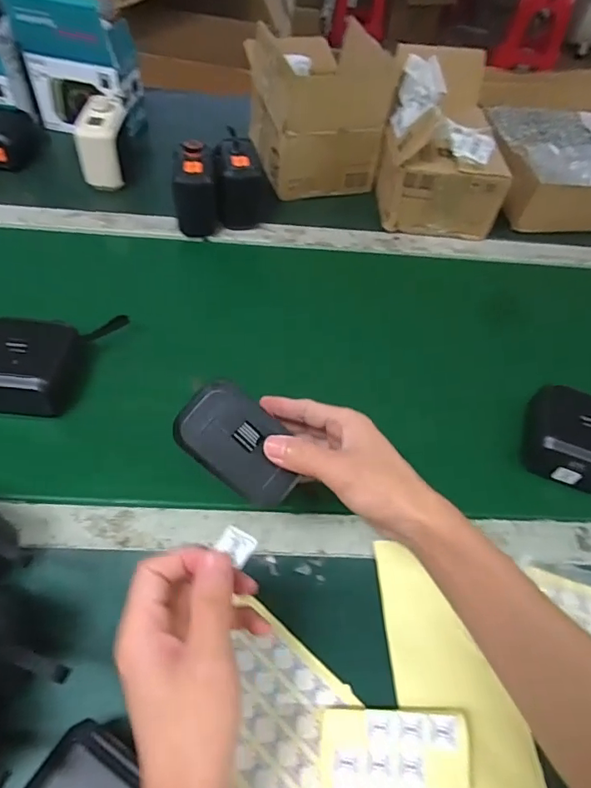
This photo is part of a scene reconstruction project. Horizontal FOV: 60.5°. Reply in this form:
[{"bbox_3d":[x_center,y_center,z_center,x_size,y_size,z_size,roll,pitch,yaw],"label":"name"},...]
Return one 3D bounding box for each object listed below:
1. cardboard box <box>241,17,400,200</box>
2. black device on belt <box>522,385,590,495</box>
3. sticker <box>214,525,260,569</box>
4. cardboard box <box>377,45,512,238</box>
[{"bbox_3d":[0.030,-0.437,0.778,0.171,0.162,0.214,-12,55,-14],"label":"cardboard box"},{"bbox_3d":[0.284,0.048,0.507,0.105,0.061,0.077,26,54,14],"label":"black device on belt"},{"bbox_3d":[-0.033,0.086,0.284,0.022,0.004,0.018,38,72,-26],"label":"sticker"},{"bbox_3d":[0.214,-0.369,0.745,0.165,0.163,0.219,7,52,-1],"label":"cardboard box"}]

